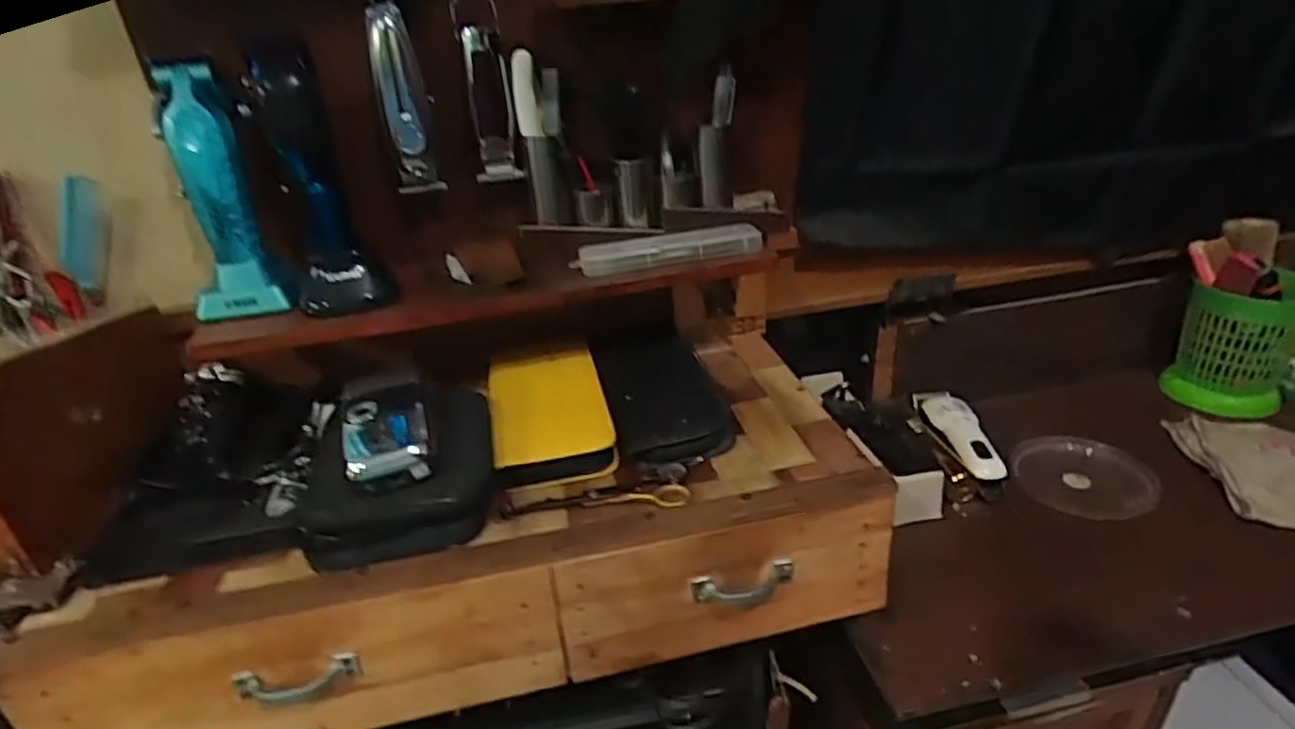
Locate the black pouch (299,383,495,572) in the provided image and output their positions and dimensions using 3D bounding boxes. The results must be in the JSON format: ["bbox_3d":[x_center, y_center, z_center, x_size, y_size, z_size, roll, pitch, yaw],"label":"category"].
[{"bbox_3d":[-0.177,0.065,0.497,0.114,0.066,0.150,-8,29,-8],"label":"black pouch"}]

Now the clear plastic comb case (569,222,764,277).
[{"bbox_3d":[0.018,-0.101,0.589,0.160,0.021,0.036,-7,29,-5],"label":"clear plastic comb case"}]

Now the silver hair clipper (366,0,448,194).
[{"bbox_3d":[-0.203,-0.224,0.563,0.035,0.152,0.043,-15,28,-20],"label":"silver hair clipper"}]

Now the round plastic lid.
[{"bbox_3d":[0.448,0.118,0.702,0.116,0.020,0.123,-11,35,8],"label":"round plastic lid"}]

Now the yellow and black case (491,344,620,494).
[{"bbox_3d":[-0.086,0.037,0.586,0.095,0.030,0.177,-10,29,-10],"label":"yellow and black case"}]

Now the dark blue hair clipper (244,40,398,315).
[{"bbox_3d":[-0.262,-0.145,0.542,0.066,0.196,0.058,-14,30,-17],"label":"dark blue hair clipper"}]

